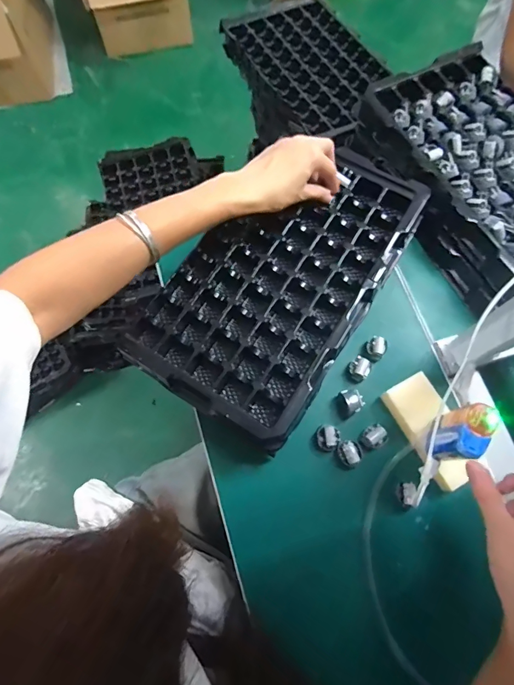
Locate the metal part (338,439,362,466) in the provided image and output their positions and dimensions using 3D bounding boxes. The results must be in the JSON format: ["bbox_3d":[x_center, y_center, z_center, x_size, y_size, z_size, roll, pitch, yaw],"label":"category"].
[{"bbox_3d":[0.103,0.120,0.444,0.026,0.023,0.028,0,71,0],"label":"metal part"}]

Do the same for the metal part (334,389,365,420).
[{"bbox_3d":[0.106,0.068,0.468,0.030,0.021,0.028,-30,74,-10],"label":"metal part"}]

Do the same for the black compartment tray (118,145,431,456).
[{"bbox_3d":[0.032,-0.079,0.474,0.202,0.034,0.357,31,74,10],"label":"black compartment tray"}]

